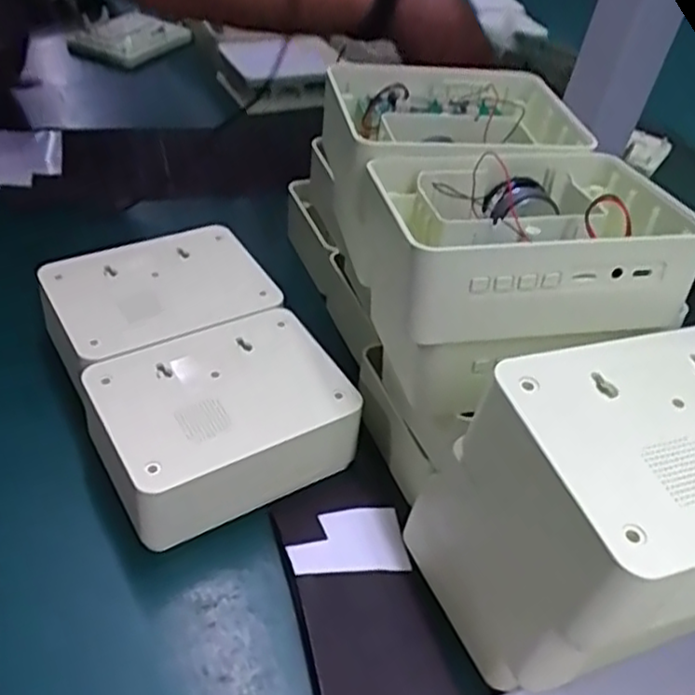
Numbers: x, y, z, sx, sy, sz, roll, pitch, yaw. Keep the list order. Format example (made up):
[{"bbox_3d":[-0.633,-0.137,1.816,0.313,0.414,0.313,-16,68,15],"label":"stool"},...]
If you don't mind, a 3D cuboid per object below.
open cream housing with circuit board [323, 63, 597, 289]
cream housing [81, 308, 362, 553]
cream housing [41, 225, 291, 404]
[{"bbox_3d":[0.059,-0.115,0.445,0.143,0.085,0.116,-3,43,-15],"label":"open cream housing with circuit board"},{"bbox_3d":[-0.076,0.043,0.431,0.145,0.055,0.105,-19,49,-26],"label":"cream housing"},{"bbox_3d":[-0.132,-0.025,0.492,0.150,0.053,0.113,-20,50,-27],"label":"cream housing"}]

